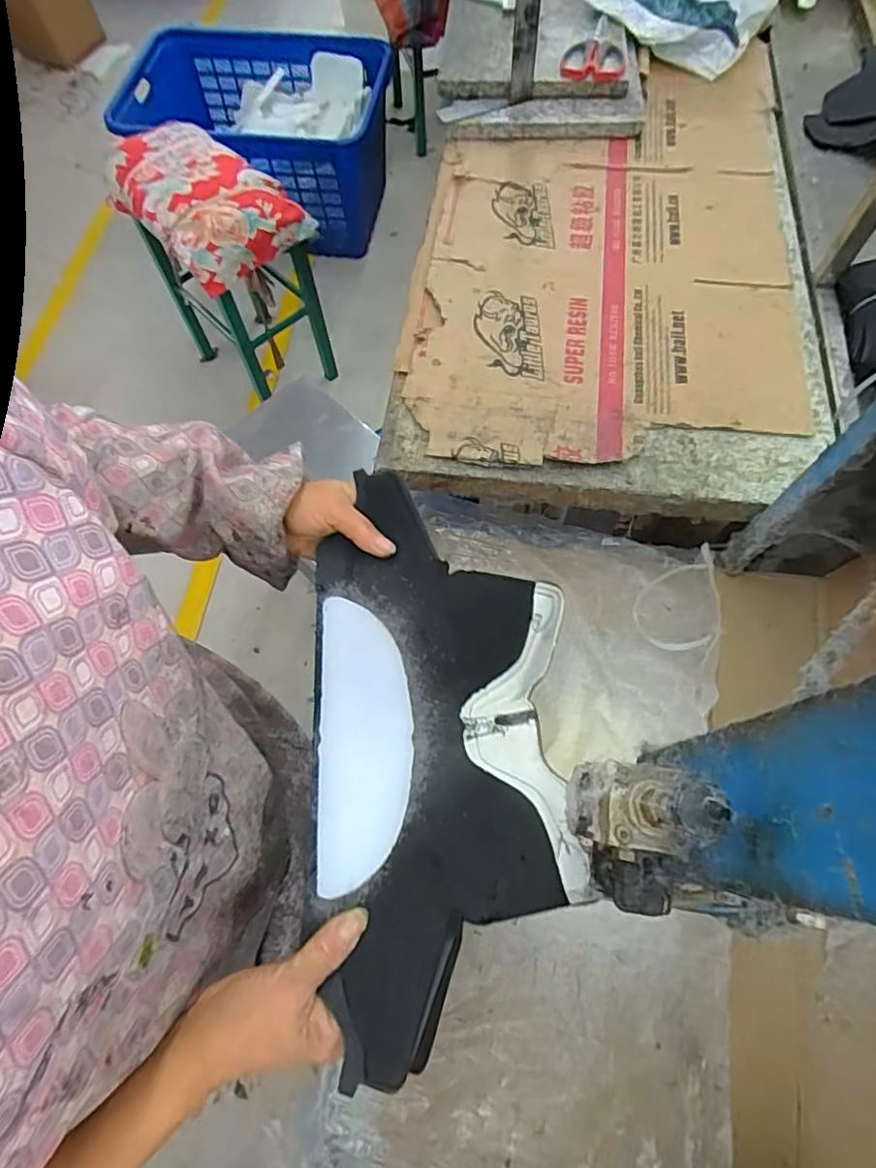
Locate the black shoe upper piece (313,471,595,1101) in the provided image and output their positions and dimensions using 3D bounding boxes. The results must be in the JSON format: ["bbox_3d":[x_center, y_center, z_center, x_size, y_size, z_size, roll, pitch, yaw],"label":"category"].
[{"bbox_3d":[0.004,0.106,0.401,0.171,0.076,0.348,-3,68,2],"label":"black shoe upper piece"}]

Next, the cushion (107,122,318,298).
[{"bbox_3d":[-0.512,-0.830,1.257,0.269,0.123,0.437,-41,72,-15],"label":"cushion"}]

